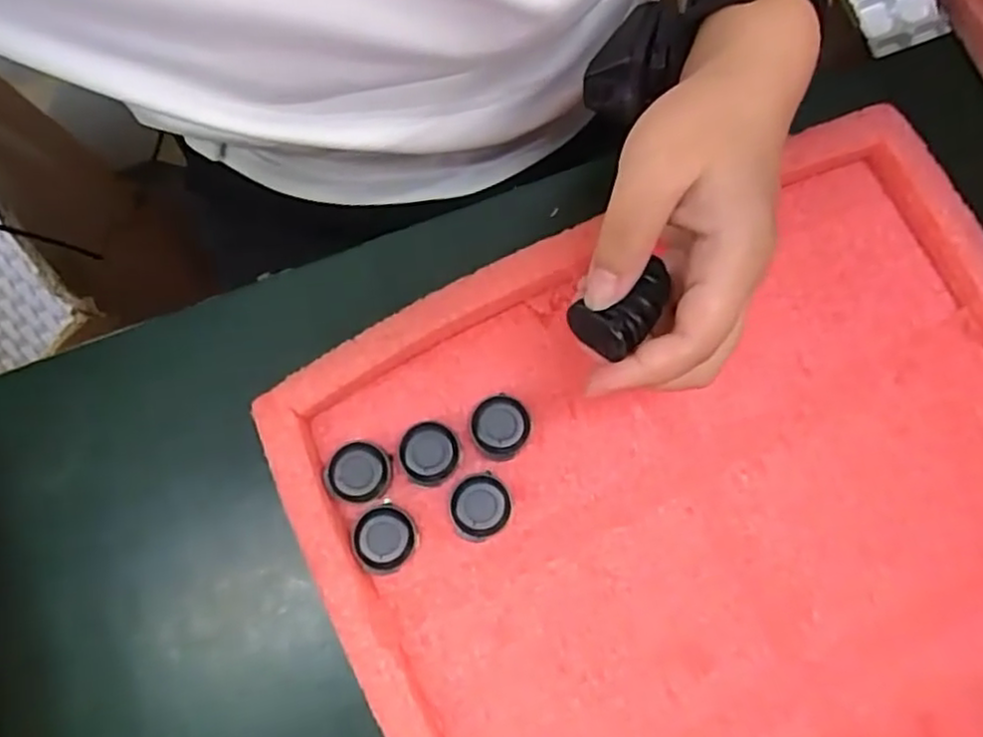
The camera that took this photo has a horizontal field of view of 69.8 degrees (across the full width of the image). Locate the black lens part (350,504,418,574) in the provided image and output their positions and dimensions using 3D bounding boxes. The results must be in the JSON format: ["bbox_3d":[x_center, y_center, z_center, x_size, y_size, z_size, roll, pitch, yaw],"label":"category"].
[{"bbox_3d":[-0.050,0.080,0.331,0.030,0.016,0.030,0,82,-1],"label":"black lens part"}]

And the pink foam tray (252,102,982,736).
[{"bbox_3d":[0.142,0.135,0.314,0.354,0.031,0.451,-26,77,-4],"label":"pink foam tray"}]

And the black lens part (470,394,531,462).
[{"bbox_3d":[0.005,0.028,0.341,0.029,0.015,0.027,0,82,-1],"label":"black lens part"}]

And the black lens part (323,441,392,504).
[{"bbox_3d":[-0.064,0.049,0.334,0.031,0.013,0.027,-3,82,-2],"label":"black lens part"}]

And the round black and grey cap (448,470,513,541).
[{"bbox_3d":[-0.005,0.065,0.335,0.028,0.014,0.029,0,82,-1],"label":"round black and grey cap"}]

